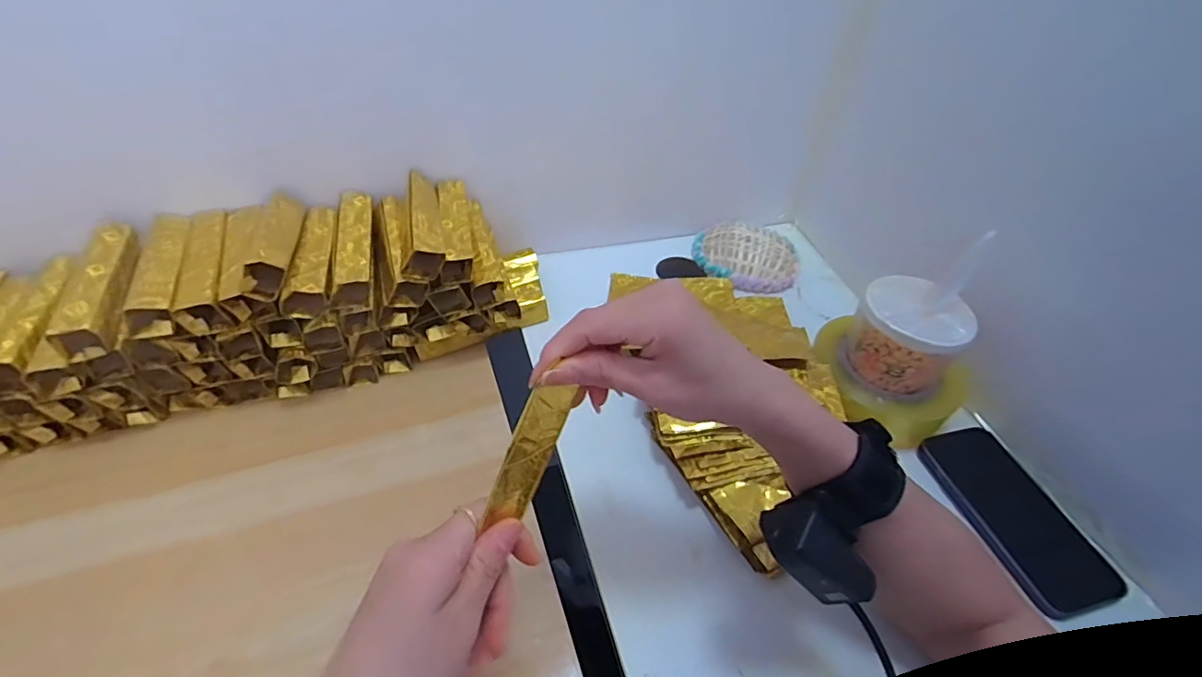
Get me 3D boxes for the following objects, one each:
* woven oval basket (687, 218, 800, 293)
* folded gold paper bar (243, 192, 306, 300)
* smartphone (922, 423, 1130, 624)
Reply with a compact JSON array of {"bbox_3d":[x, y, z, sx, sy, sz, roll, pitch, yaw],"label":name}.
[{"bbox_3d":[0.171,-0.105,0.638,0.122,0.038,0.095,8,44,8],"label":"woven oval basket"},{"bbox_3d":[-0.263,-0.082,0.447,0.030,0.034,0.120,-7,46,-11],"label":"folded gold paper bar"},{"bbox_3d":[0.326,0.135,0.428,0.077,0.015,0.147,-10,44,-12],"label":"smartphone"}]

